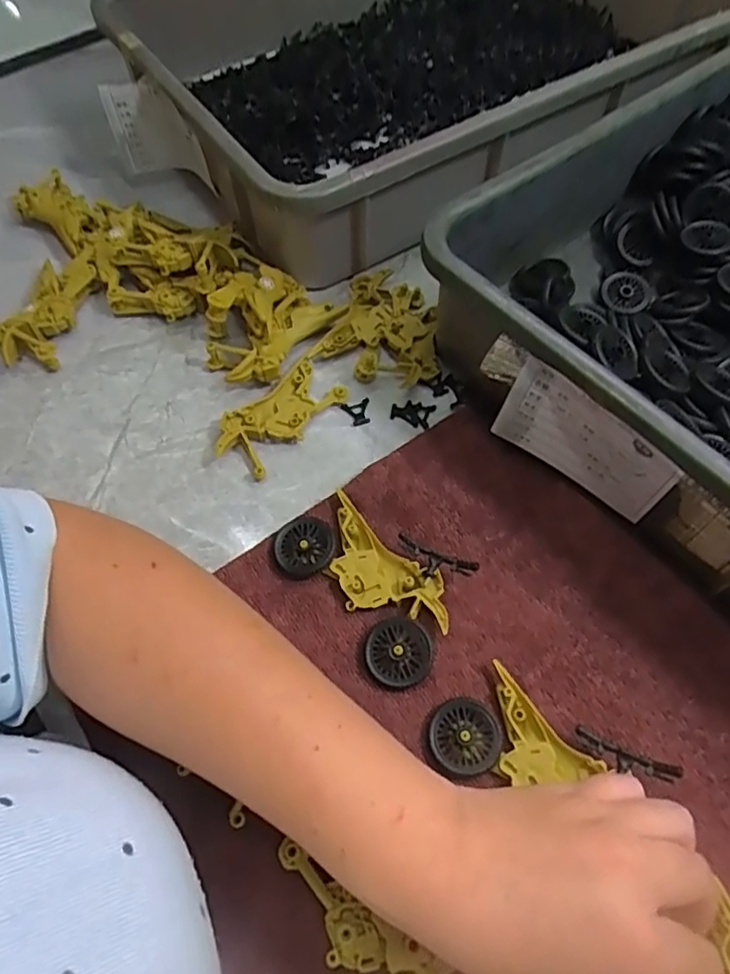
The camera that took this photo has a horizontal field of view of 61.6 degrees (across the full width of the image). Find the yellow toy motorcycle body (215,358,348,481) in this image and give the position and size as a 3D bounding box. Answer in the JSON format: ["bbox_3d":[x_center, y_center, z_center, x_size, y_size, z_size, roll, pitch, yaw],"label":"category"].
[{"bbox_3d":[-0.060,-0.049,0.425,0.047,0.014,0.091,37,68,20],"label":"yellow toy motorcycle body"}]

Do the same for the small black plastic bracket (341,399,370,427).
[{"bbox_3d":[-0.005,-0.052,0.432,0.020,0.004,0.020,-15,61,-7],"label":"small black plastic bracket"}]

